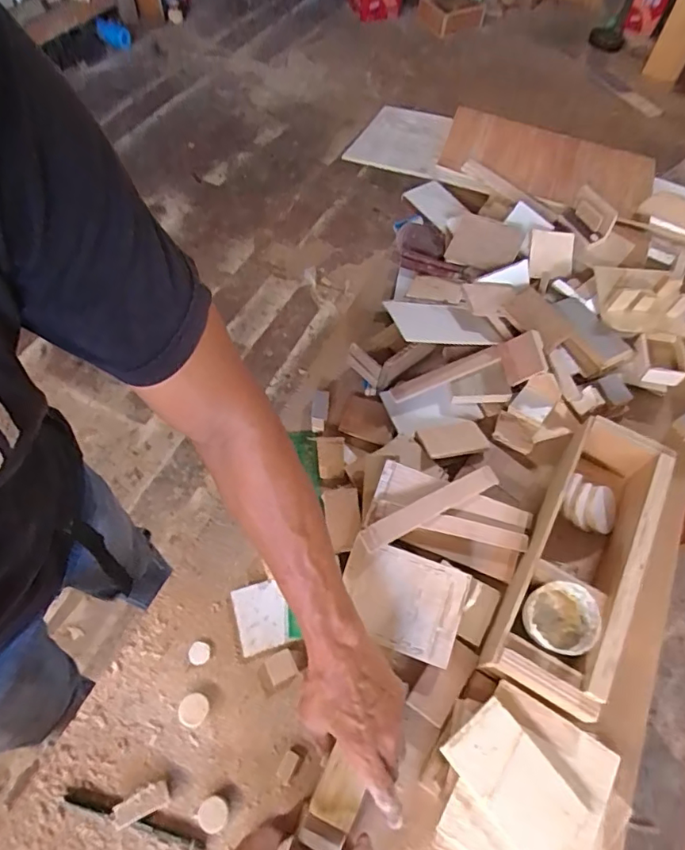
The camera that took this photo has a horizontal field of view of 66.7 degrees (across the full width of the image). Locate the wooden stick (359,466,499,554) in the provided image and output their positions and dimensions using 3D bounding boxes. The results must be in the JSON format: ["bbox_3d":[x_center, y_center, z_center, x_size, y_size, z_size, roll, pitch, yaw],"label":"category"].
[{"bbox_3d":[0.101,0.094,0.595,0.176,0.009,0.029,-24,86,-18],"label":"wooden stick"}]

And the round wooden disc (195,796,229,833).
[{"bbox_3d":[-0.123,0.368,0.492,0.028,0.004,0.027,1,60,-2],"label":"round wooden disc"}]

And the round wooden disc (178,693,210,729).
[{"bbox_3d":[-0.152,0.290,0.529,0.030,0.009,0.029,1,60,-2],"label":"round wooden disc"}]

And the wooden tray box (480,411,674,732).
[{"bbox_3d":[0.266,0.147,0.582,0.106,0.086,0.316,28,63,13],"label":"wooden tray box"}]

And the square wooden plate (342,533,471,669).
[{"bbox_3d":[0.062,0.186,0.553,0.128,0.011,0.097,18,74,6],"label":"square wooden plate"}]

